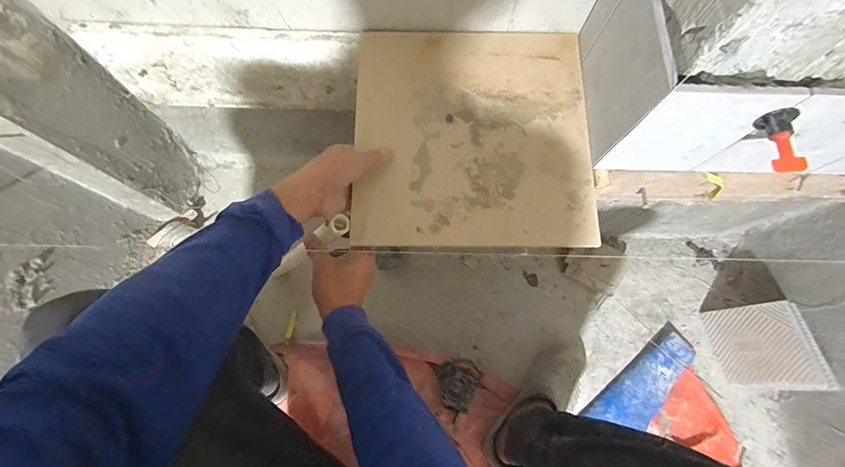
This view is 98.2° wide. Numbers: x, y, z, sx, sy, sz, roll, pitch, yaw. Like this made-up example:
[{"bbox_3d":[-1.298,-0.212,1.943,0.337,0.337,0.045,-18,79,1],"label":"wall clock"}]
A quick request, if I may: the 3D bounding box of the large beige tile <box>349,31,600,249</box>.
[{"bbox_3d":[0.064,-0.128,0.461,0.289,0.011,0.292,1,78,-1],"label":"large beige tile"}]

